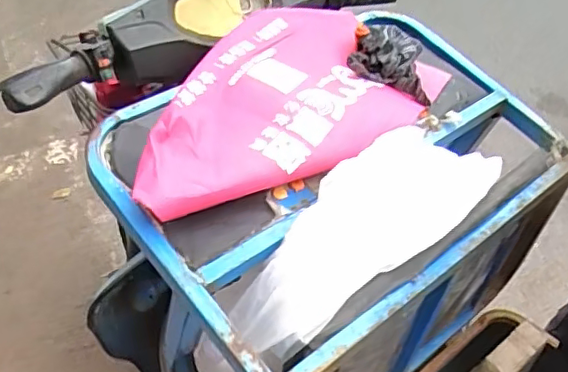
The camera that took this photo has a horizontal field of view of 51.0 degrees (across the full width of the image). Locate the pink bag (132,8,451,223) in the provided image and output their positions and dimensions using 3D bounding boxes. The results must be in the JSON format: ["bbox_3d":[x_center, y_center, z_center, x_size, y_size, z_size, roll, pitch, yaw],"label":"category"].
[{"bbox_3d":[0.008,-0.129,0.783,0.482,0.066,0.281,-19,48,-23],"label":"pink bag"}]

